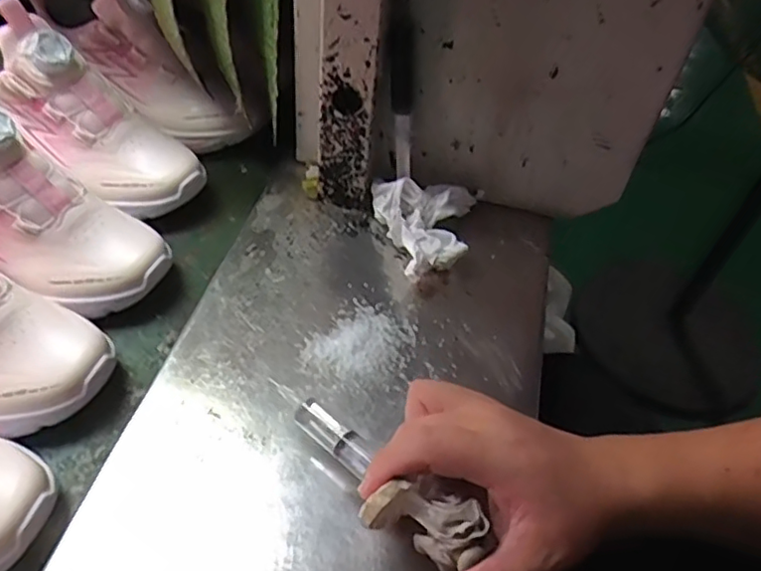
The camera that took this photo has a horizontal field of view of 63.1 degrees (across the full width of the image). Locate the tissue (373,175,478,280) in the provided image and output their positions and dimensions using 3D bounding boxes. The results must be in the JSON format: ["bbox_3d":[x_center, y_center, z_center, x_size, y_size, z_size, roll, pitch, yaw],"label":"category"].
[{"bbox_3d":[0.031,-0.045,0.471,0.082,0.037,0.105,9,48,3],"label":"tissue"}]

